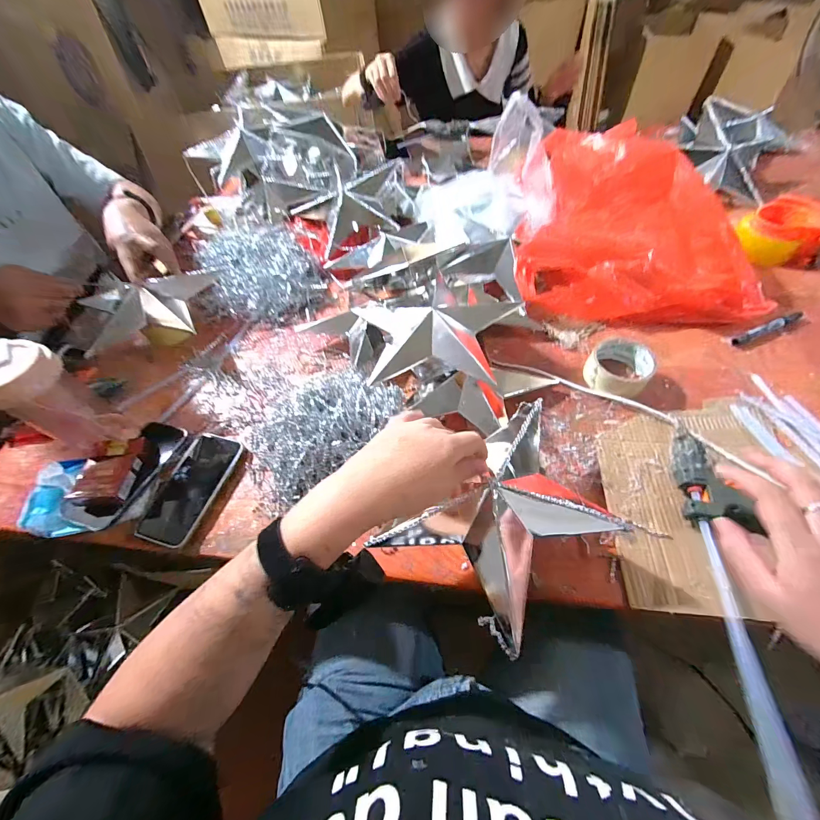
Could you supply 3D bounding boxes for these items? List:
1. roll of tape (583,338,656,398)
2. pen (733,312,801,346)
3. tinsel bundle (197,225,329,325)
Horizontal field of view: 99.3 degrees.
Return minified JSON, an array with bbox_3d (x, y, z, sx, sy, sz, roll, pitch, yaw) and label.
[{"bbox_3d":[0.307,-0.062,0.515,0.082,0.043,0.083,-2,56,3],"label":"roll of tape"},{"bbox_3d":[0.565,-0.129,0.550,0.124,0.016,0.016,-21,57,-10],"label":"pen"},{"bbox_3d":[-0.331,-0.296,0.730,0.229,0.055,0.340,-36,61,-18],"label":"tinsel bundle"}]

